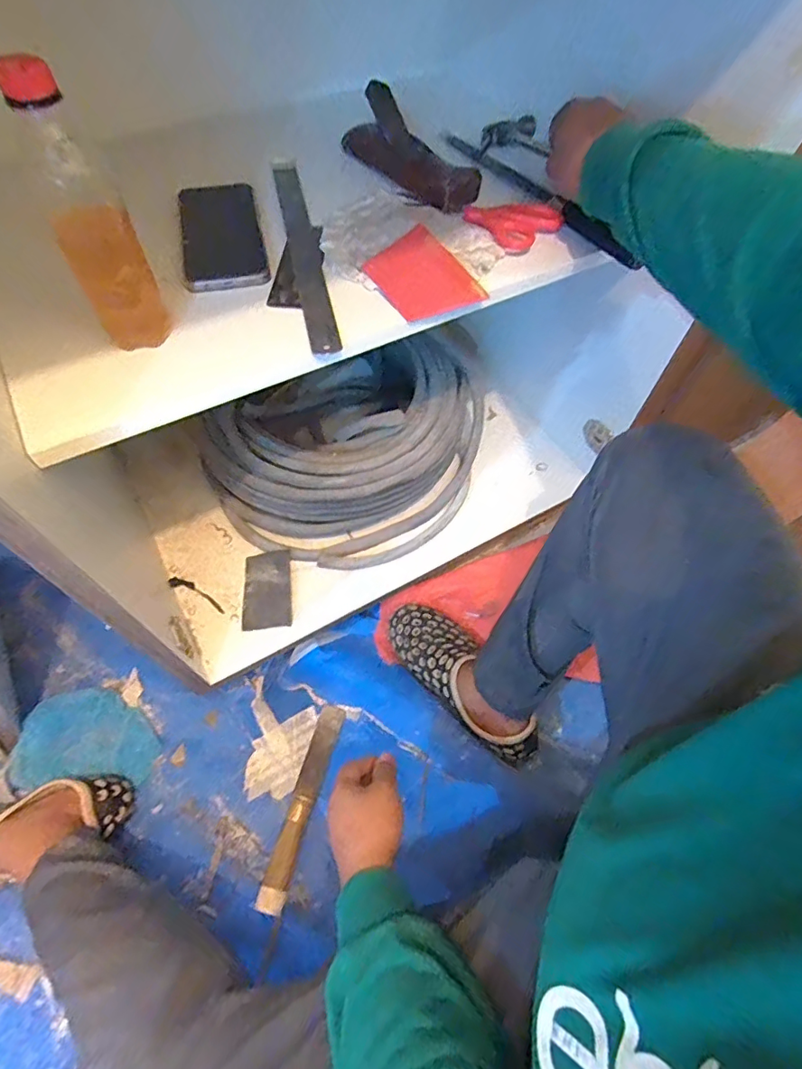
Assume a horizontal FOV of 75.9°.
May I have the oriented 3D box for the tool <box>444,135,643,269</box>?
[{"bbox_3d":[0.147,-0.391,0.575,0.028,0.024,0.300,-26,64,-16],"label":"tool"}]

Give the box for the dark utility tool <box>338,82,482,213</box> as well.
[{"bbox_3d":[0.007,-0.419,0.558,0.054,0.061,0.187,-36,67,-21],"label":"dark utility tool"}]

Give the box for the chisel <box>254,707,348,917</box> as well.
[{"bbox_3d":[-0.129,0.351,0.683,0.037,0.031,0.250,14,60,6],"label":"chisel"}]

